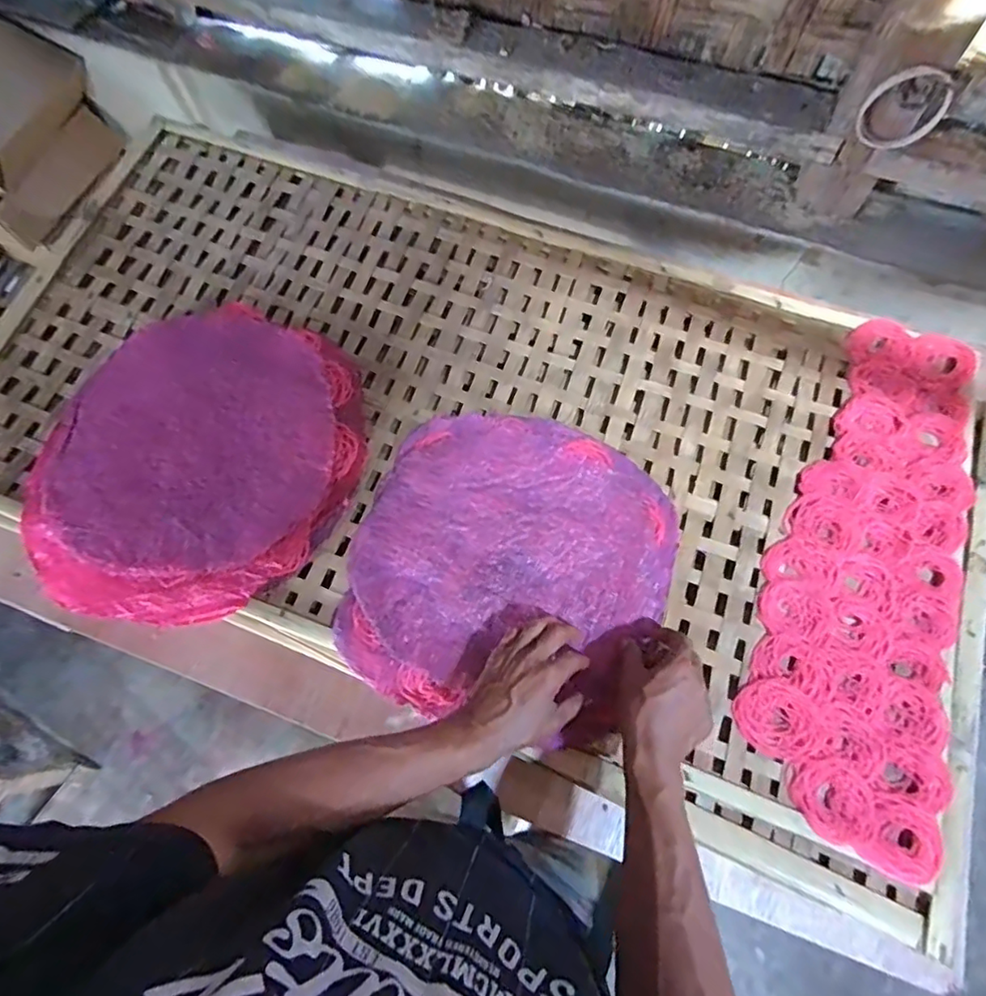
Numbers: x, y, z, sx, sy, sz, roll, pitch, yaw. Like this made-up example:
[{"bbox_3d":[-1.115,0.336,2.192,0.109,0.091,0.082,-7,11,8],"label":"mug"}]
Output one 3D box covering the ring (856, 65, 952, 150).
[{"bbox_3d":[0.476,-0.451,0.666,0.088,0.097,0.019,8,70,4],"label":"ring"}]

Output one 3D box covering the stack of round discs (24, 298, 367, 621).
[{"bbox_3d":[-0.347,-0.056,0.685,0.362,0.039,0.396,7,72,3],"label":"stack of round discs"}]

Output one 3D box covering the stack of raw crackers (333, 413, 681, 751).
[{"bbox_3d":[0.019,0.068,0.634,0.333,0.026,0.341,19,72,7],"label":"stack of raw crackers"}]

